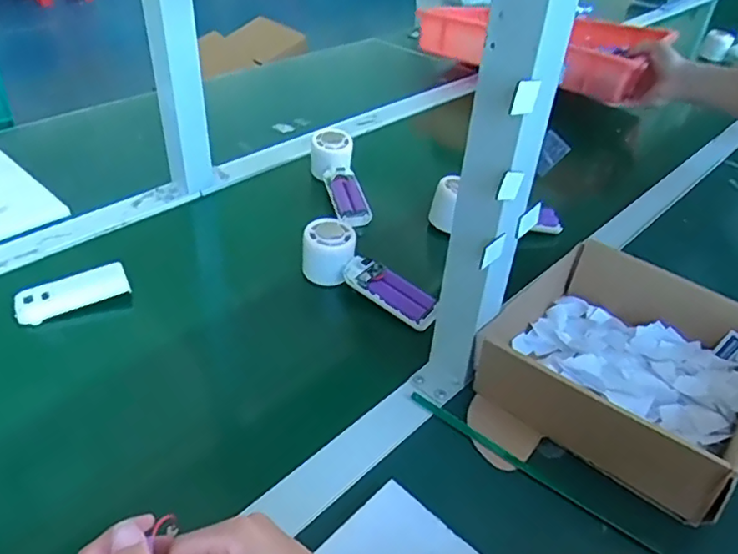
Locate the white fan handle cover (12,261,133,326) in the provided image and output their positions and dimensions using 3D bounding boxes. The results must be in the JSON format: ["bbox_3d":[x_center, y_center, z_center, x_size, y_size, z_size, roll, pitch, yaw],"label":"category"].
[{"bbox_3d":[-0.302,0.016,0.613,0.105,0.021,0.041,-20,44,-29],"label":"white fan handle cover"}]

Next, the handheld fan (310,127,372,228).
[{"bbox_3d":[-0.038,-0.131,0.809,0.054,0.051,0.170,-9,58,-18],"label":"handheld fan"}]

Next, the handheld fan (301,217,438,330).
[{"bbox_3d":[-0.001,-0.003,0.633,0.164,0.050,0.048,31,44,29],"label":"handheld fan"}]

